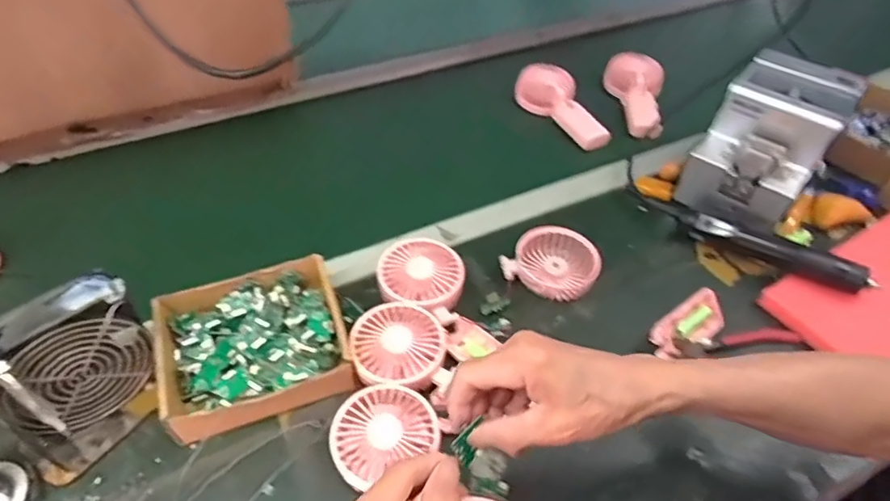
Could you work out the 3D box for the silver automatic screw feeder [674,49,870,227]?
[{"bbox_3d":[0.402,-0.132,0.678,0.124,0.157,0.162,32,55,26],"label":"silver automatic screw feeder"}]

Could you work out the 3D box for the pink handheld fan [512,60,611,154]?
[{"bbox_3d":[0.182,-0.225,0.829,0.077,0.048,0.179,-21,51,-19],"label":"pink handheld fan"}]

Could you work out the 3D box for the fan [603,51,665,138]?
[{"bbox_3d":[0.310,-0.248,0.858,0.087,0.052,0.176,1,60,1],"label":"fan"}]

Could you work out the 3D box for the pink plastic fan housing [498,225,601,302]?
[{"bbox_3d":[0.122,0.012,0.619,0.103,0.032,0.081,14,49,12],"label":"pink plastic fan housing"}]

